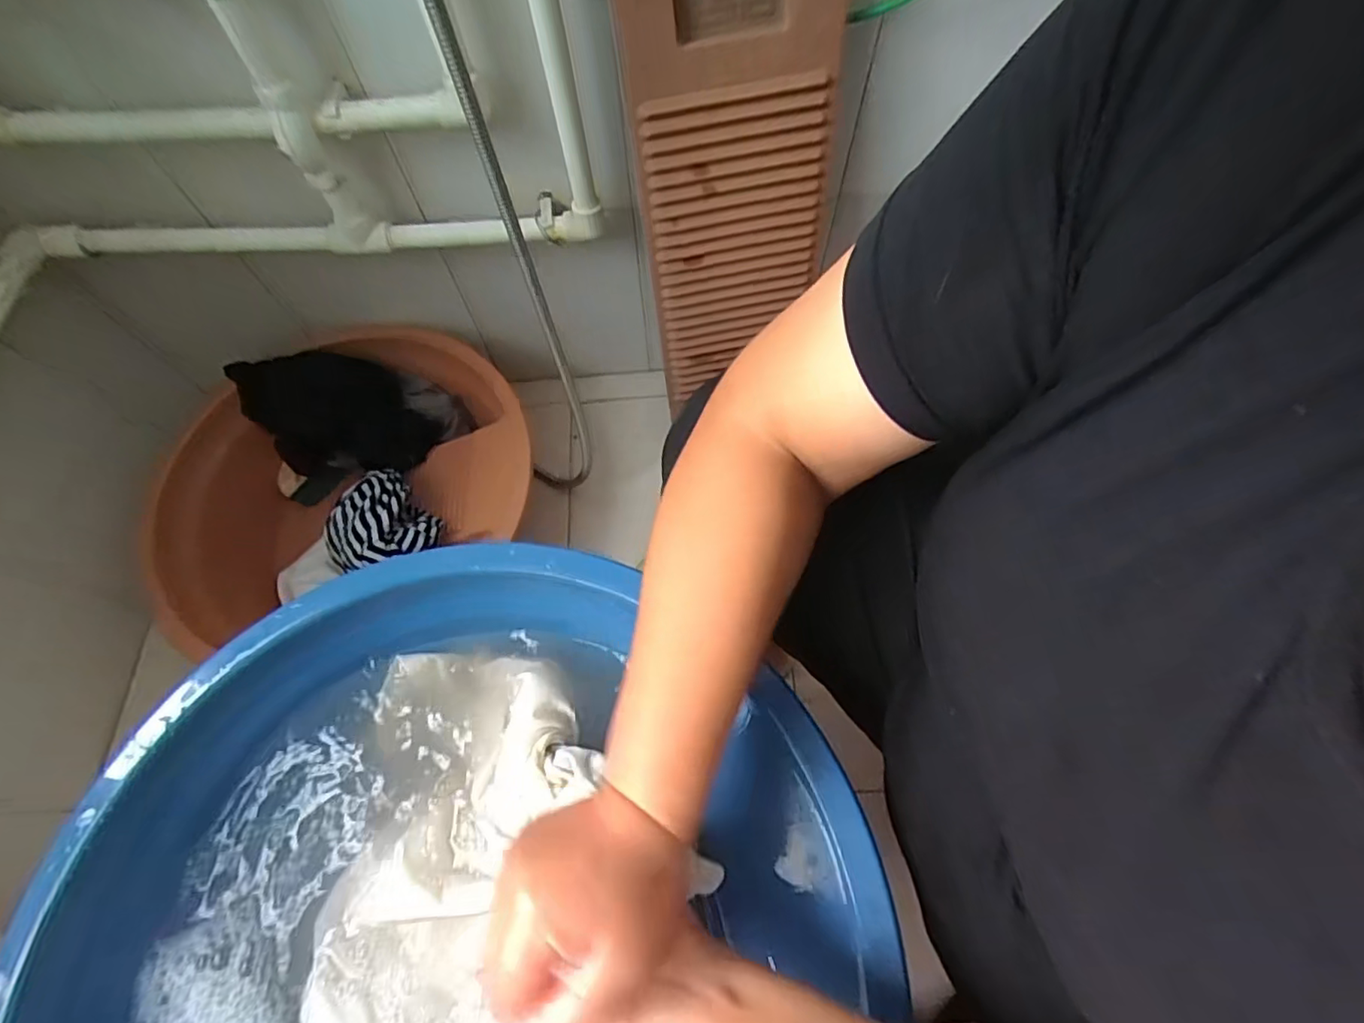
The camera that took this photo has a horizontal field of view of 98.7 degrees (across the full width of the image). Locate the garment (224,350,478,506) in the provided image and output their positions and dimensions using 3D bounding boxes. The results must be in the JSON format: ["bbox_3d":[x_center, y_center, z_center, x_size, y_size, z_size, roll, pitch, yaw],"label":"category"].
[{"bbox_3d":[-0.469,-0.140,0.856,0.294,0.117,0.172,-14,66,-5],"label":"garment"}]

